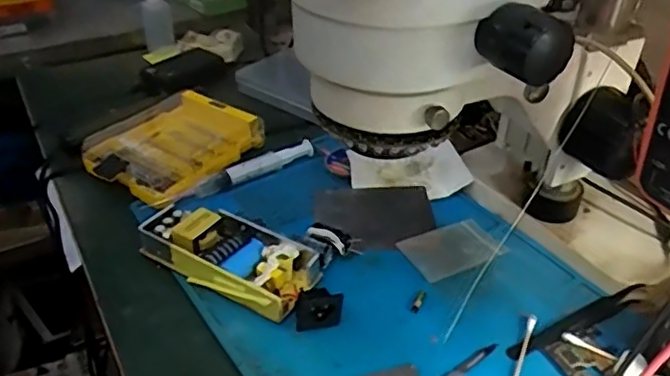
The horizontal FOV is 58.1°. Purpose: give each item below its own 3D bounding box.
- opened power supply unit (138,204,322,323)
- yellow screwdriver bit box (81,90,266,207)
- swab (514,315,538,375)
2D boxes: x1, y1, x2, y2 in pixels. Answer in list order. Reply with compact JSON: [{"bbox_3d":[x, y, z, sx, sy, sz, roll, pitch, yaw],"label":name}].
[{"bbox_3d":[-0.077,0.049,0.452,0.130,0.032,0.067,19,41,26],"label":"opened power supply unit"},{"bbox_3d":[-0.150,-0.045,0.565,0.111,0.029,0.139,21,42,28],"label":"yellow screwdriver bit box"},{"bbox_3d":[0.122,0.108,0.391,0.007,0.004,0.072,15,40,22],"label":"swab"}]

